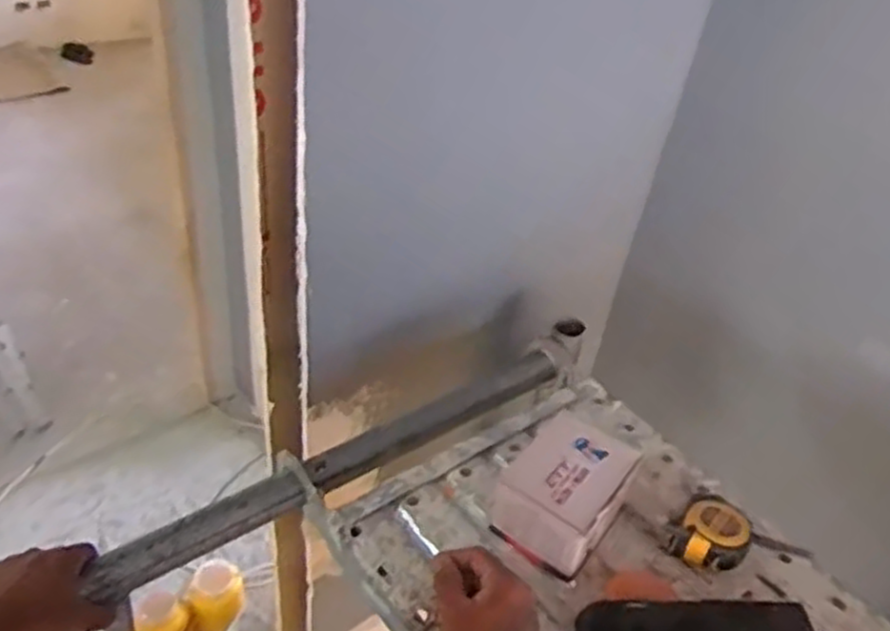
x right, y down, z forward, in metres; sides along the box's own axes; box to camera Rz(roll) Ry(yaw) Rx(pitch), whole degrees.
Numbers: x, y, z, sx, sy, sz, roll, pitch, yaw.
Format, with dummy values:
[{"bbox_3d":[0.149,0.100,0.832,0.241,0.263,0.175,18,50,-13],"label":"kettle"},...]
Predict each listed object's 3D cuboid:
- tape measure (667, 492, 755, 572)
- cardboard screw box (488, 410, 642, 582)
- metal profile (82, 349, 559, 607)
[{"bbox_3d":[0.263,0.220,0.755,0.081,0.043,0.067,-27,50,-36],"label":"tape measure"},{"bbox_3d":[0.117,0.178,0.749,0.097,0.075,0.144,28,42,24],"label":"cardboard screw box"},{"bbox_3d":[-0.090,0.154,0.845,0.573,0.046,0.042,-22,47,-32],"label":"metal profile"}]

